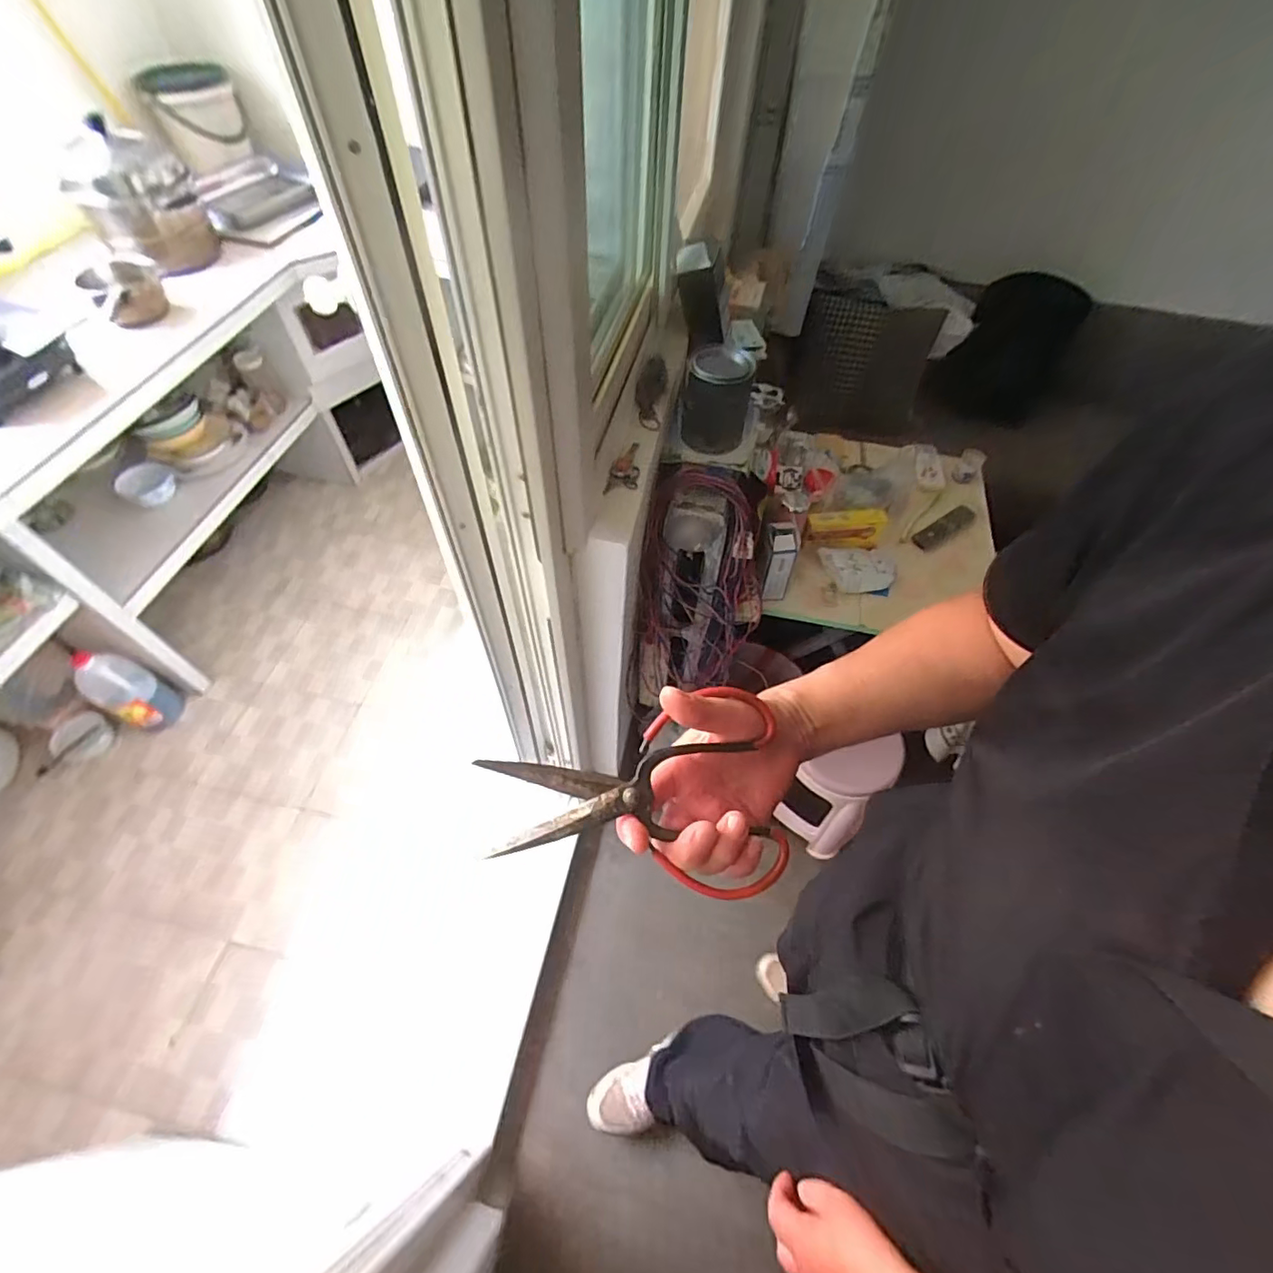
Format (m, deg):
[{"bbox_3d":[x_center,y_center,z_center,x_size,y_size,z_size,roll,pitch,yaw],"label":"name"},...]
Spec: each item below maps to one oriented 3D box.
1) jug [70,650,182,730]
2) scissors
[{"bbox_3d":[-1.292,0.131,1.423,0.135,0.271,0.124,27,59,14],"label":"jug"},{"bbox_3d":[0.001,0.112,0.361,0.179,0.034,0.129,-10,69,-11],"label":"scissors"}]

